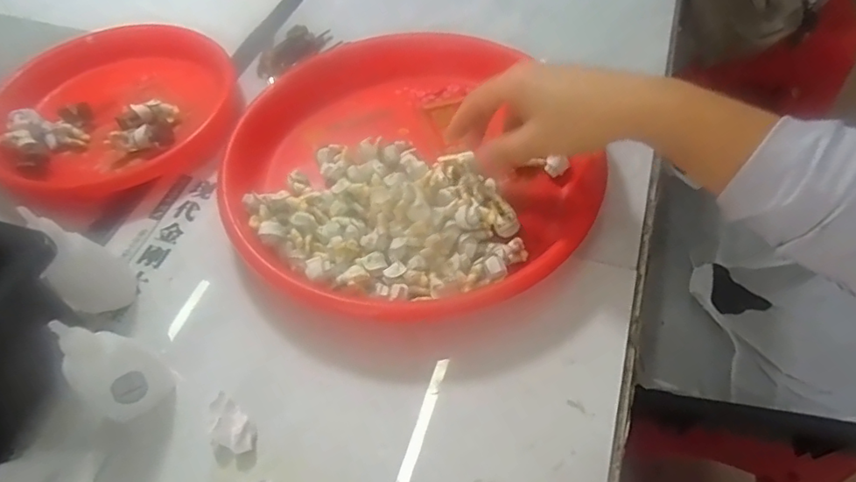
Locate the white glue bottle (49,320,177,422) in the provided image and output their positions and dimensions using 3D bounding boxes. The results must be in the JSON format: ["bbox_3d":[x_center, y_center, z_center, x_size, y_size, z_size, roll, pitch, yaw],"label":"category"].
[{"bbox_3d":[-0.186,0.076,0.314,0.032,0.083,0.044,29,61,20],"label":"white glue bottle"}]

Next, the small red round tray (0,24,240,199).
[{"bbox_3d":[-0.286,-0.127,0.488,0.205,0.028,0.224,28,61,20],"label":"small red round tray"}]

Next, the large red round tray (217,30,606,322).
[{"bbox_3d":[-0.020,-0.069,0.430,0.271,0.047,0.291,-1,55,2],"label":"large red round tray"}]

